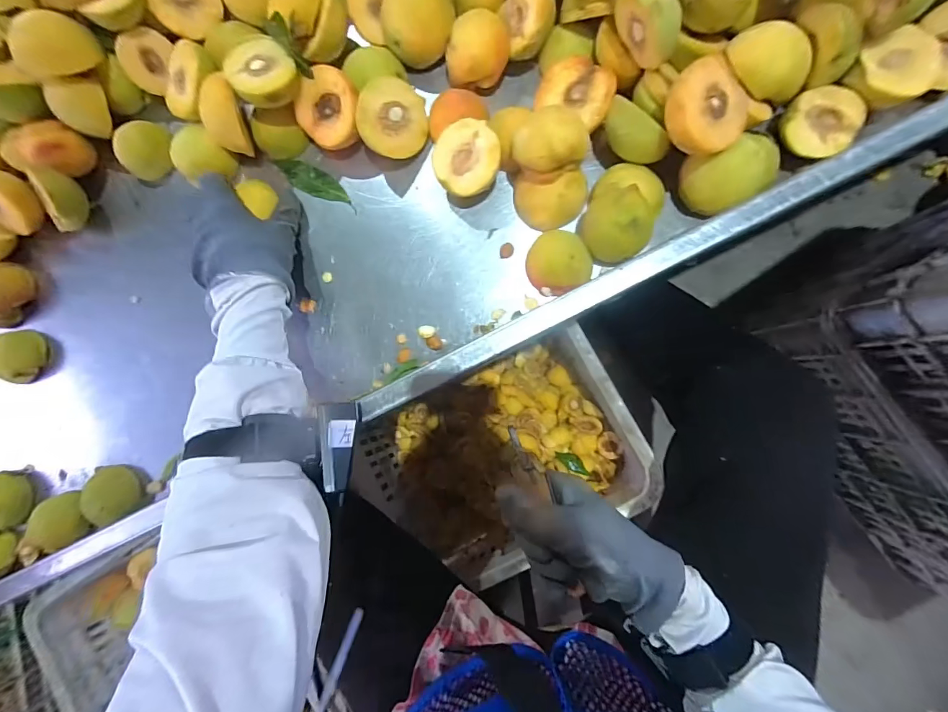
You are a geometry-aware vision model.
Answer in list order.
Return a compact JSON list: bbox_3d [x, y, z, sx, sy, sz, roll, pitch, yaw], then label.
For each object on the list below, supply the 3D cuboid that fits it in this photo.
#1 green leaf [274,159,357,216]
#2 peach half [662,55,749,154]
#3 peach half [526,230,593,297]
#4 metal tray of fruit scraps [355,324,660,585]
[{"bbox_3d":[-0.162,-0.179,0.418,0.098,0.004,0.027,27,91,9],"label":"green leaf"},{"bbox_3d":[0.177,-0.192,0.315,0.063,0.029,0.063,-18,106,-16],"label":"peach half"},{"bbox_3d":[0.077,-0.085,0.368,0.055,0.030,0.055,0,87,9],"label":"peach half"},{"bbox_3d":[0.034,0.137,0.578,0.345,0.160,0.245,-29,83,6],"label":"metal tray of fruit scraps"}]

